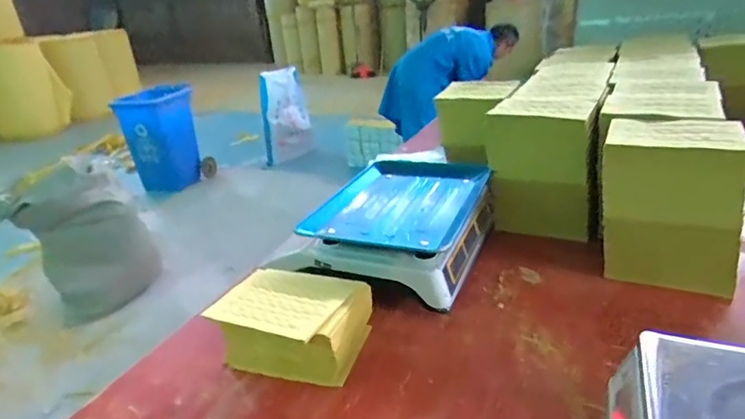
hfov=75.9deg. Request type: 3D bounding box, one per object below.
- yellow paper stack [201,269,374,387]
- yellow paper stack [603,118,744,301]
[{"bbox_3d":[-0.095,0.152,0.632,0.187,0.086,0.136,5,27,21],"label":"yellow paper stack"},{"bbox_3d":[0.430,-0.002,0.695,0.172,0.221,0.140,6,27,24],"label":"yellow paper stack"}]

